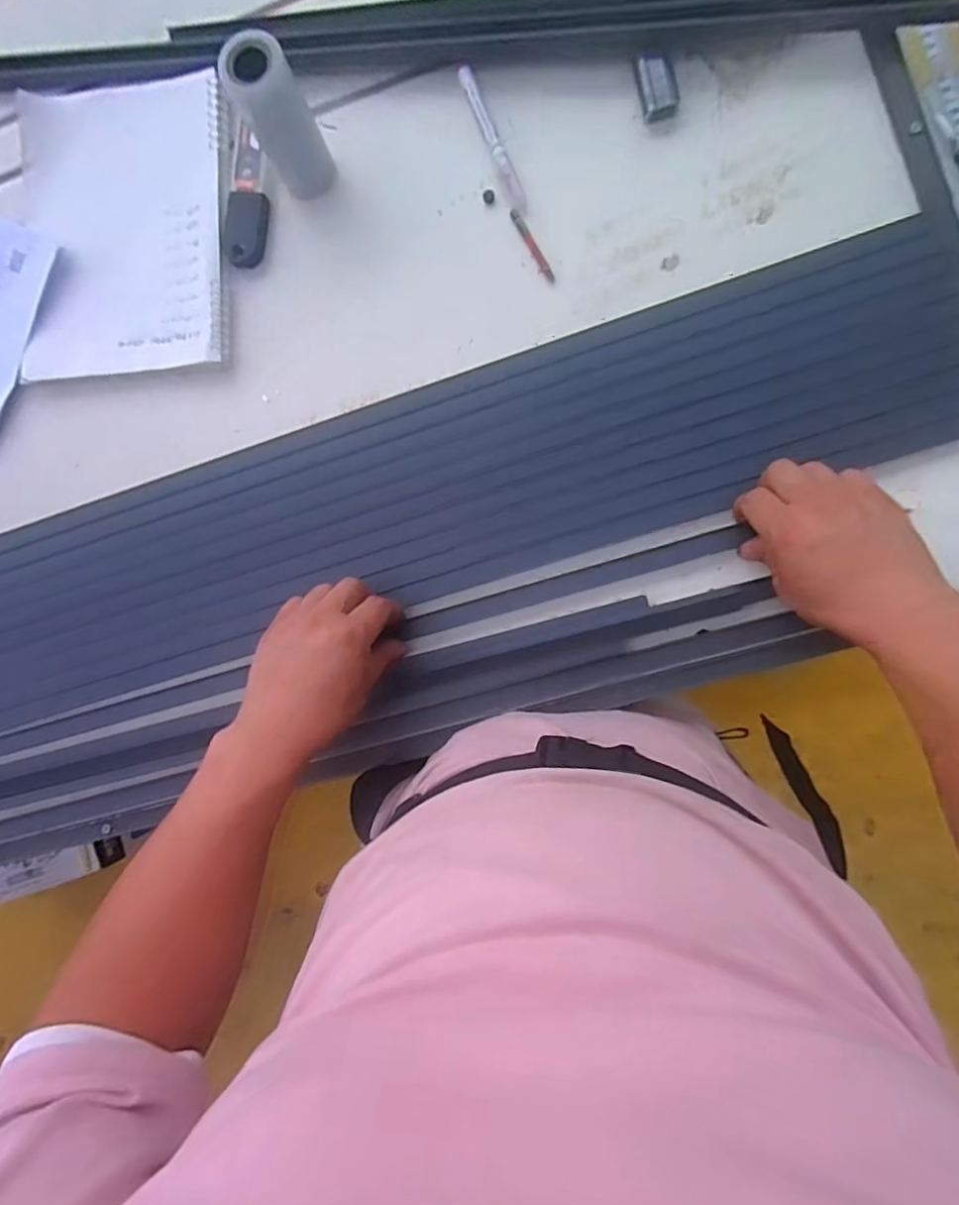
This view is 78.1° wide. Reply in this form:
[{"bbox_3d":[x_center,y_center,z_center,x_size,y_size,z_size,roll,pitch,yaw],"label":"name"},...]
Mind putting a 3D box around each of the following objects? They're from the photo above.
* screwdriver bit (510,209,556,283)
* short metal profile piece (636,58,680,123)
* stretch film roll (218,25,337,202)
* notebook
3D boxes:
[{"bbox_3d":[0.043,-0.294,0.487,0.009,0.004,0.068,-29,85,6],"label":"screwdriver bit"},{"bbox_3d":[0.142,-0.410,0.469,0.028,0.011,0.045,-12,87,7],"label":"short metal profile piece"},{"bbox_3d":[-0.155,-0.376,0.464,0.049,0.106,0.047,0,89,7],"label":"stretch film roll"},{"bbox_3d":[-0.314,-0.322,0.516,0.180,0.026,0.241,-1,89,7],"label":"notebook"}]

